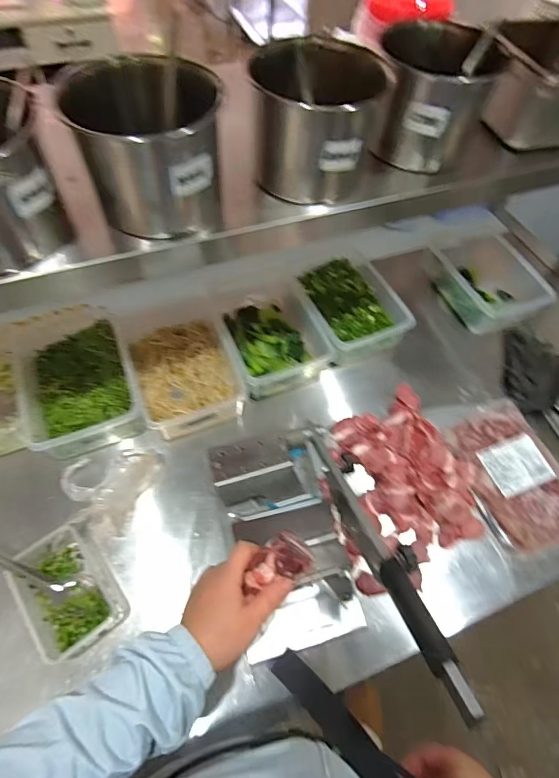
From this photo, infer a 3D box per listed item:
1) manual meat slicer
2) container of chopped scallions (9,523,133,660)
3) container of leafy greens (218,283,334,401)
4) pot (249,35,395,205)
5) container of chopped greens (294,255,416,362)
[{"bbox_3d":[0.031,0.169,0.471,0.182,0.175,0.305,-11,59,-10],"label":"manual meat slicer"},{"bbox_3d":[-0.260,0.244,0.515,0.095,0.050,0.141,-36,66,-23],"label":"container of chopped scallions"},{"bbox_3d":[-0.019,-0.098,0.737,0.165,0.094,0.221,-17,60,-14],"label":"container of leafy greens"},{"bbox_3d":[0.044,-0.298,0.497,0.133,0.138,0.135,19,59,9],"label":"pot"},{"bbox_3d":[0.120,-0.163,0.764,0.164,0.062,0.214,-17,60,-14],"label":"container of chopped greens"}]

